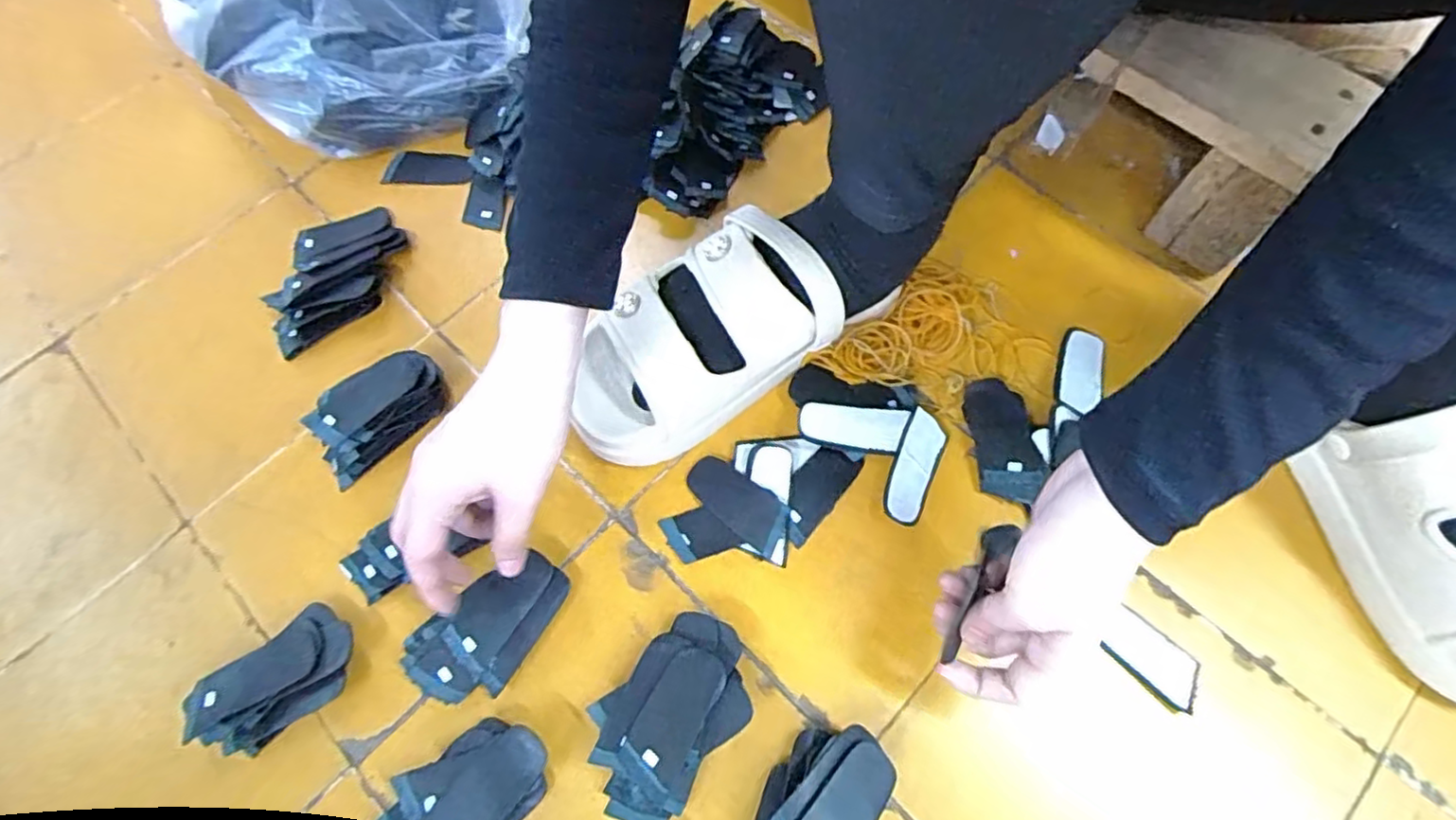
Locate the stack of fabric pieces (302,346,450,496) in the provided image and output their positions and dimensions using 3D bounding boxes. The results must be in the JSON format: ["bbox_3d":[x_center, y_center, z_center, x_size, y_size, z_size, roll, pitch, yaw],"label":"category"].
[{"bbox_3d":[-0.241,-0.002,0.457,0.094,0.032,0.053,-40,70,-13],"label":"stack of fabric pieces"}]

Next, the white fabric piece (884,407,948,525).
[{"bbox_3d":[0.120,0.037,0.433,0.032,0.006,0.071,30,76,-11],"label":"white fabric piece"}]

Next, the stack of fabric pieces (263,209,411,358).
[{"bbox_3d":[-0.300,-0.102,0.506,0.078,0.027,0.124,4,67,5],"label":"stack of fabric pieces"}]

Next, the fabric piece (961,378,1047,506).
[{"bbox_3d":[0.179,0.019,0.436,0.037,0.011,0.083,-5,66,1],"label":"fabric piece"}]

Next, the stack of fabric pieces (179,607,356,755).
[{"bbox_3d":[-0.263,0.159,0.392,0.057,0.025,0.087,40,74,18],"label":"stack of fabric pieces"}]

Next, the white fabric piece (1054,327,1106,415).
[{"bbox_3d":[0.240,-0.027,0.456,0.029,0.010,0.064,17,68,10],"label":"white fabric piece"}]

